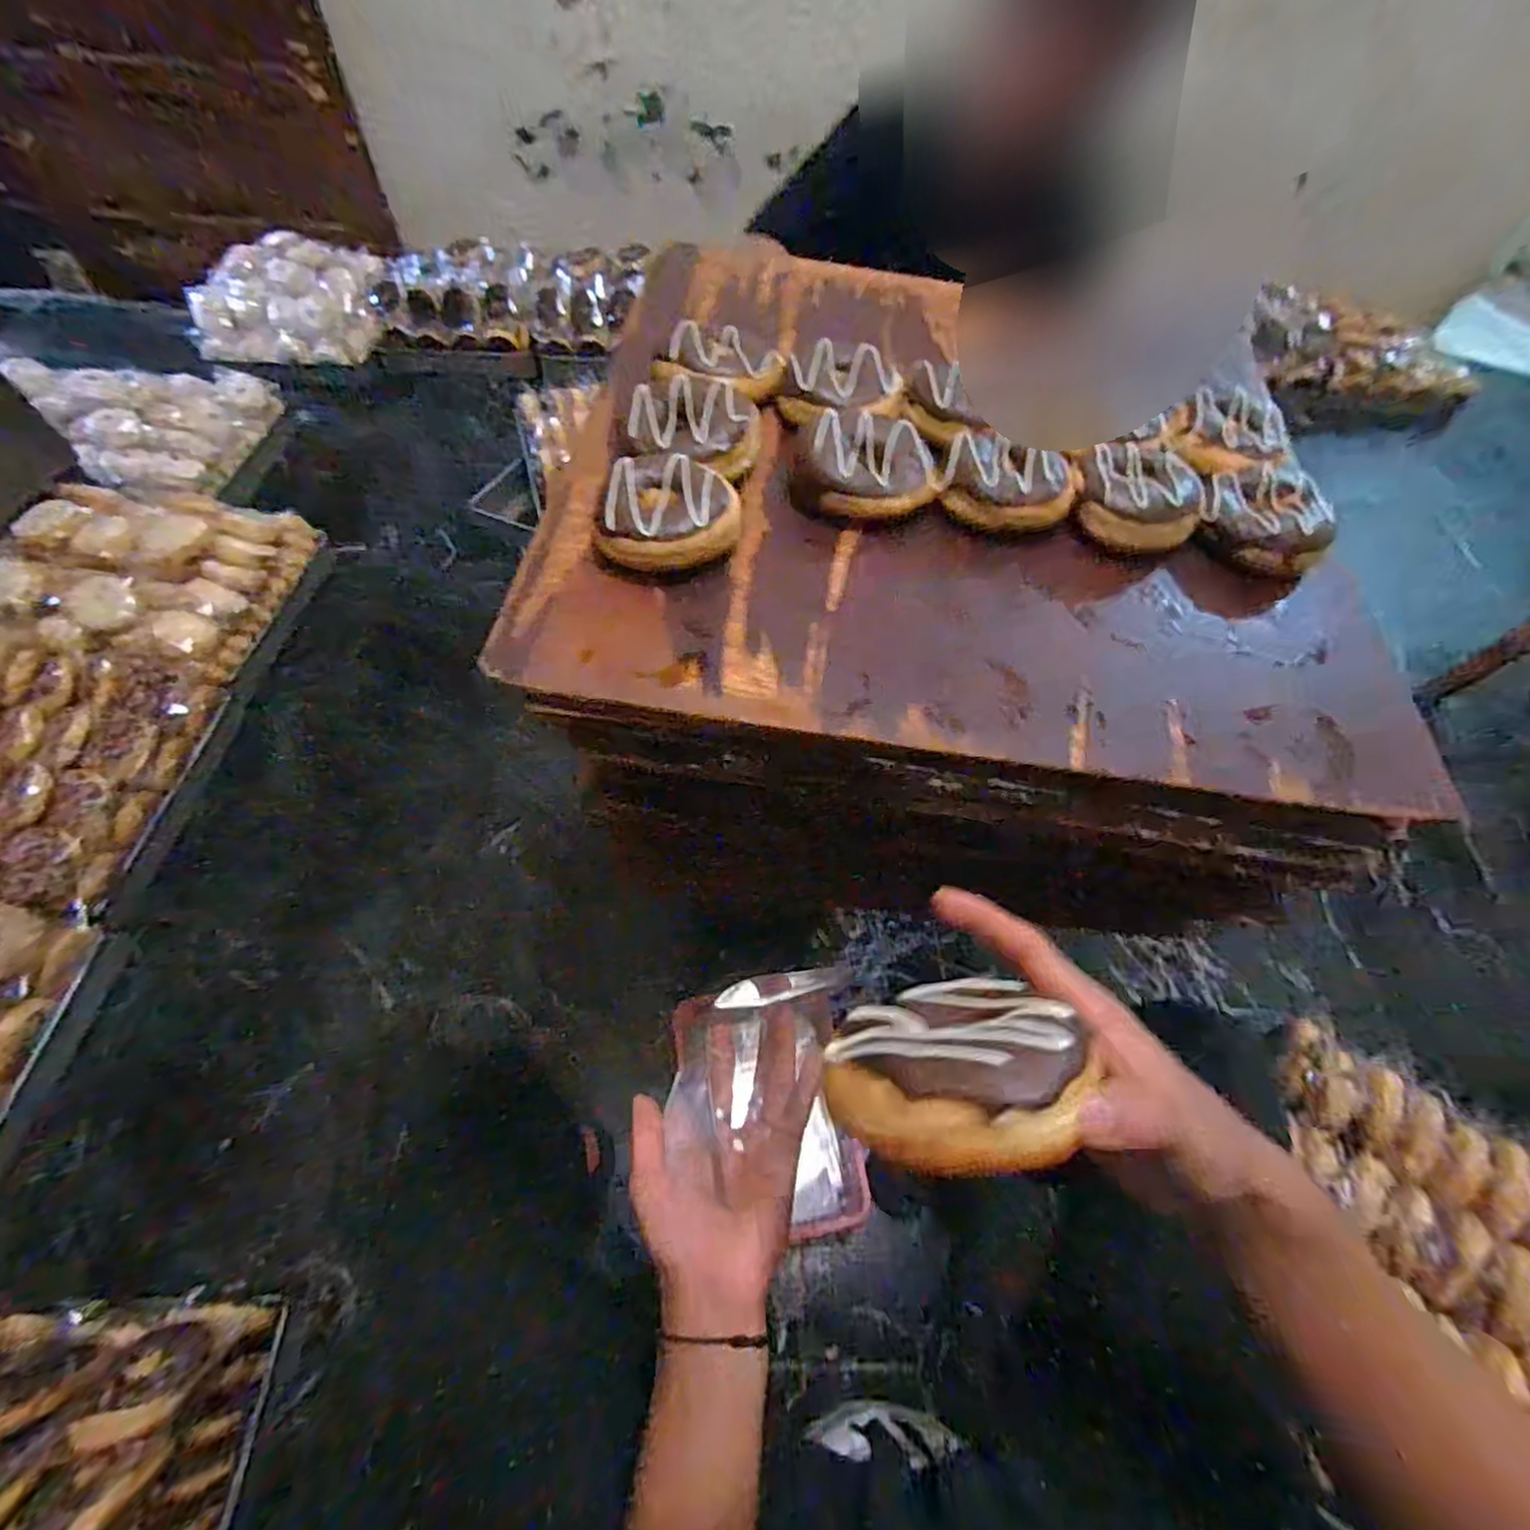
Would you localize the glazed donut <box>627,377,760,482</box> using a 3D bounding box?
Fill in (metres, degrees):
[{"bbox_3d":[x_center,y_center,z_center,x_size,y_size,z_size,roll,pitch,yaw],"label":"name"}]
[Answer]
[{"bbox_3d":[-0.051,-0.244,0.500,0.088,0.029,0.084,5,57,1],"label":"glazed donut"}]

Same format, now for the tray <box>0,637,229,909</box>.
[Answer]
[{"bbox_3d":[-1.074,0.001,0.988,0.377,0.095,0.403,2,57,-1],"label":"tray"}]

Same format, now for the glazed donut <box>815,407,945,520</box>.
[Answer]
[{"bbox_3d":[0.078,-0.216,0.500,0.088,0.044,0.081,1,57,-1],"label":"glazed donut"}]

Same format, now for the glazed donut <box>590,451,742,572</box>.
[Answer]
[{"bbox_3d":[-0.062,-0.161,0.458,0.091,0.048,0.083,10,57,4],"label":"glazed donut"}]

